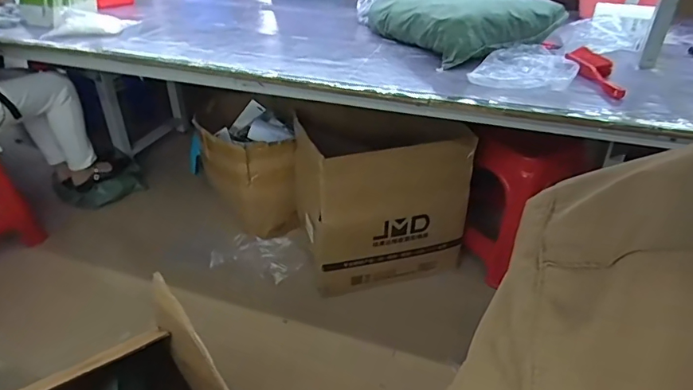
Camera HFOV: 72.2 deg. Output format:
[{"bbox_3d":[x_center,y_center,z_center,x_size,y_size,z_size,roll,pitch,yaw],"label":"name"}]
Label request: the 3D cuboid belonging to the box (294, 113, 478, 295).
[{"bbox_3d":[0.103,-0.004,1.622,0.524,0.501,0.372,-5,33,-9],"label":"box"}]

